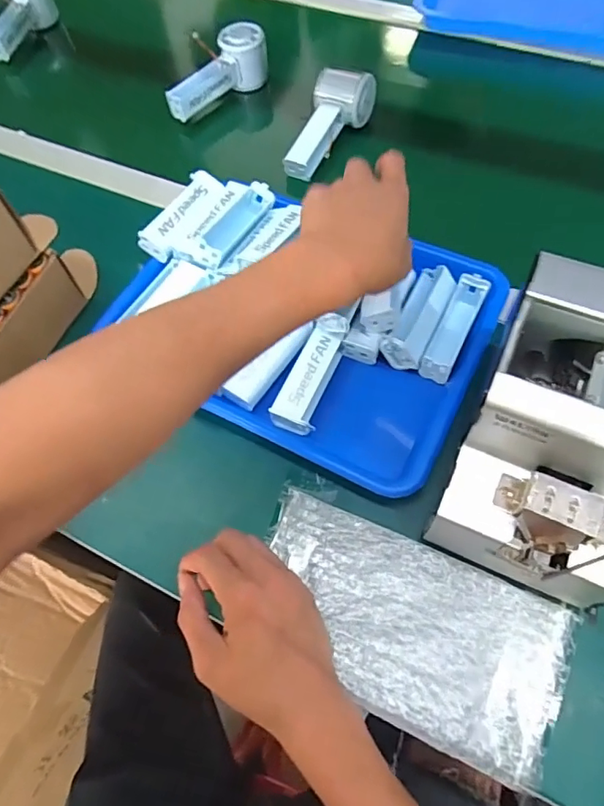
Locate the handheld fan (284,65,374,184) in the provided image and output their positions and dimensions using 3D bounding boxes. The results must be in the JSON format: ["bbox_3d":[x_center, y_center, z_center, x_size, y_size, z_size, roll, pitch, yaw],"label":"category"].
[{"bbox_3d":[0.027,-0.329,0.620,0.053,0.052,0.147,31,83,17],"label":"handheld fan"}]

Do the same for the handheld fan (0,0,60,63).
[{"bbox_3d":[-0.409,-0.553,0.751,0.060,0.059,0.143,7,63,8],"label":"handheld fan"}]

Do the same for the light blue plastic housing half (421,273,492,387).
[{"bbox_3d":[0.139,-0.069,0.474,0.027,0.027,0.101,24,66,15],"label":"light blue plastic housing half"}]

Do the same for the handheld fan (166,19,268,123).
[{"bbox_3d":[-0.115,-0.422,0.668,0.152,0.061,0.048,-40,67,-16],"label":"handheld fan"}]

